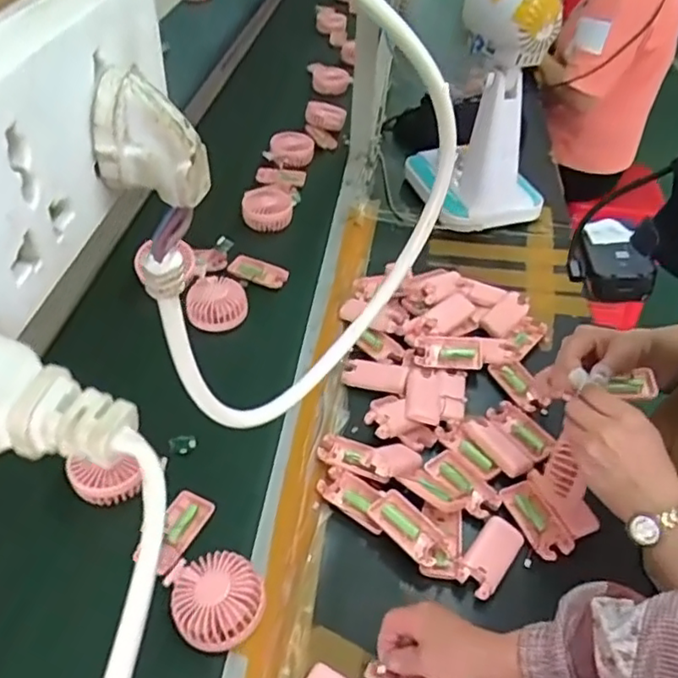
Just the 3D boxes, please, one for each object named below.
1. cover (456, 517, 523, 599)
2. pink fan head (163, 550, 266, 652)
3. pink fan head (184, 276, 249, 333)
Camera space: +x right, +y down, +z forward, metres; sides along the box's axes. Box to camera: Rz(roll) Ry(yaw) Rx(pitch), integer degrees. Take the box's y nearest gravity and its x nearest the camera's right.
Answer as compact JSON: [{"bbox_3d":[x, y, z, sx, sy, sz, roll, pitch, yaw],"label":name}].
[{"bbox_3d":[0.165,0.232,0.691,0.044,0.014,0.096,30,51,25],"label":"cover"},{"bbox_3d":[-0.121,0.256,0.626,0.091,0.048,0.091,1,45,-1],"label":"pink fan head"},{"bbox_3d":[-0.184,-0.065,0.954,0.091,0.039,0.097,1,45,-1],"label":"pink fan head"}]

